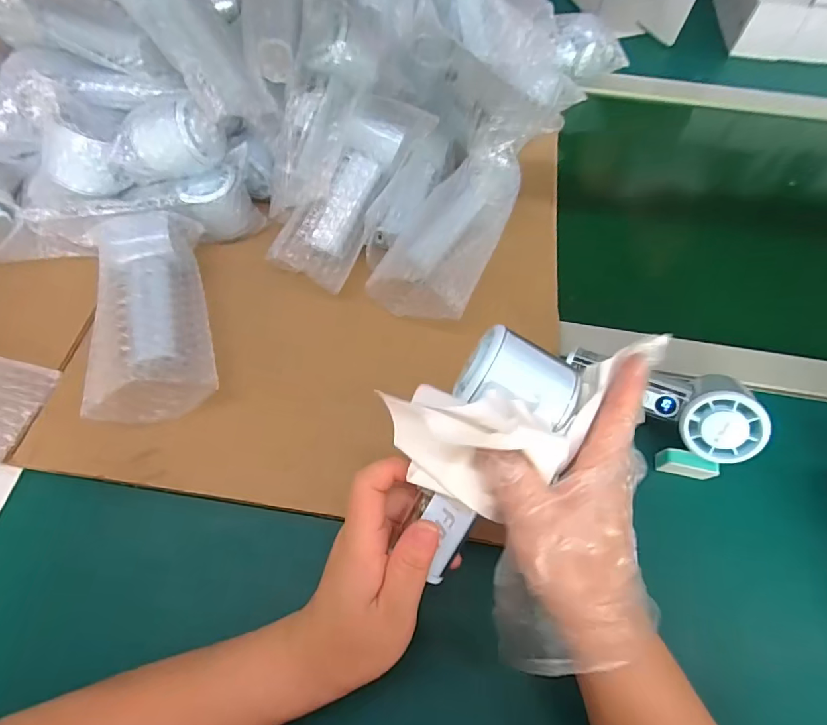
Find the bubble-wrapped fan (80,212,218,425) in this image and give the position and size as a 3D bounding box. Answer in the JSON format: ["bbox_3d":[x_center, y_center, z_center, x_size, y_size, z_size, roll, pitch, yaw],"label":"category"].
[{"bbox_3d":[-0.227,-0.045,0.414,0.093,0.062,0.189,-11,62,-7],"label":"bubble-wrapped fan"}]

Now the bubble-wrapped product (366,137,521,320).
[{"bbox_3d":[0.043,-0.129,0.444,0.092,0.058,0.192,27,77,13],"label":"bubble-wrapped product"}]

